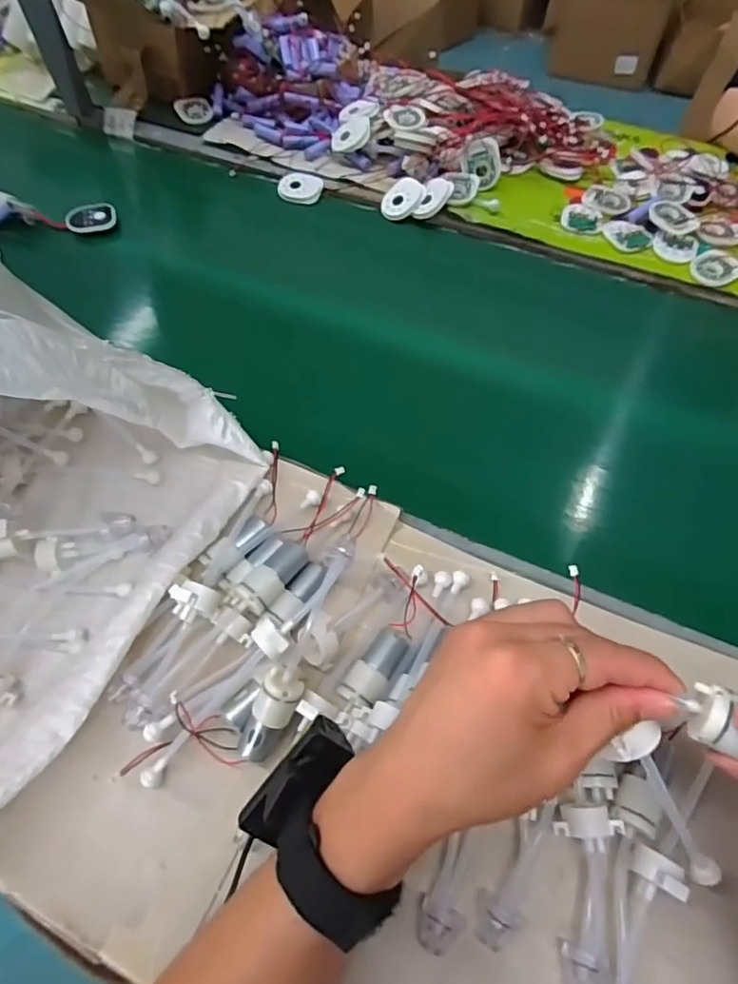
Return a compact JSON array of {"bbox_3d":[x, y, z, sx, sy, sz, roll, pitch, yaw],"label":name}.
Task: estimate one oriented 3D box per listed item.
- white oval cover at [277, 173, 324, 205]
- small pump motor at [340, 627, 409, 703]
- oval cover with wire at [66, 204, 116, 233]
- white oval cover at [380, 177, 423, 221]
[{"bbox_3d":[-0.092,-0.399,0.716,0.061,0.007,0.062,12,61,7],"label":"white oval cover"},{"bbox_3d":[0.006,0.125,0.388,0.026,0.024,0.058,32,65,17],"label":"small pump motor"},{"bbox_3d":[-0.353,-0.348,0.692,0.060,0.016,0.058,-27,63,-15],"label":"oval cover with wire"},{"bbox_3d":[0.041,-0.371,0.689,0.059,0.009,0.050,-45,68,3],"label":"white oval cover"}]

